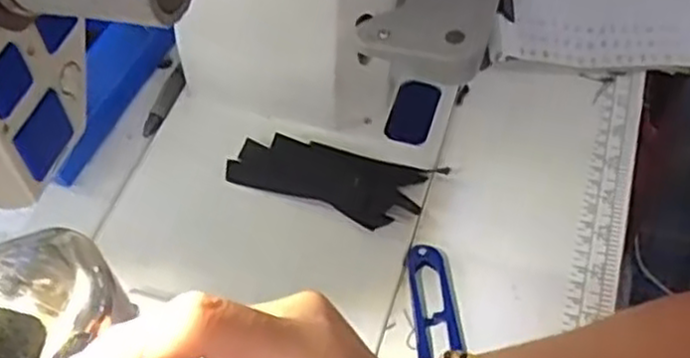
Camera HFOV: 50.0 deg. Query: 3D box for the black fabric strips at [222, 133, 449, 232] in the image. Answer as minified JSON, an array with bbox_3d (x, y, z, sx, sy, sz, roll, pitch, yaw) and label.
[{"bbox_3d":[-0.010,-0.002,0.458,0.120,0.012,0.050,13,56,12],"label":"black fabric strips"}]

